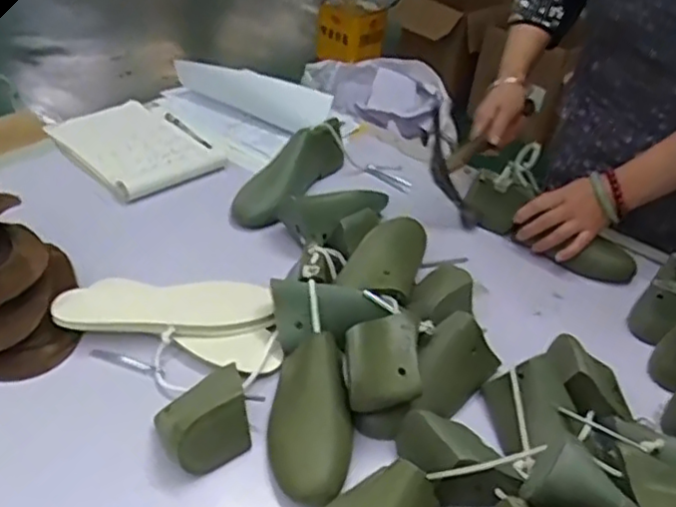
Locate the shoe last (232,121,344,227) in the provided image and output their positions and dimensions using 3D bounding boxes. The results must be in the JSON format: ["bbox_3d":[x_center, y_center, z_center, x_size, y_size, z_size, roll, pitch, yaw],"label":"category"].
[{"bbox_3d":[-0.064,-0.122,0.973,0.098,0.094,0.219,16,38,11],"label":"shoe last"}]

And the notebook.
[{"bbox_3d":[-0.314,-0.169,1.024,0.188,0.015,0.284,-26,44,-35],"label":"notebook"}]

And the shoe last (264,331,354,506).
[{"bbox_3d":[-0.025,0.154,0.623,0.082,0.069,0.148,2,38,-6],"label":"shoe last"}]

